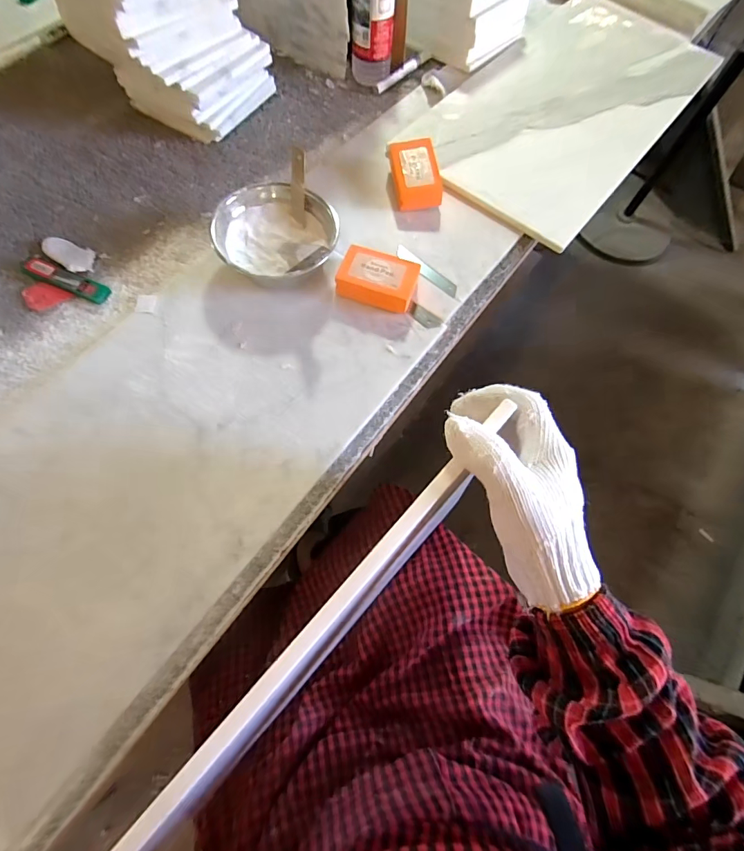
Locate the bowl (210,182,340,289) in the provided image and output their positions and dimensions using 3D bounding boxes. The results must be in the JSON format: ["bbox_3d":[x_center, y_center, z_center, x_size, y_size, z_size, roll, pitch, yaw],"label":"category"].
[{"bbox_3d":[-0.116,-0.230,0.515,0.139,0.063,0.133,1,67,-2],"label":"bowl"}]

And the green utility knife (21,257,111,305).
[{"bbox_3d":[-0.375,-0.178,0.511,0.113,0.012,0.024,22,68,6],"label":"green utility knife"}]

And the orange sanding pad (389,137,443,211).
[{"bbox_3d":[0.060,-0.351,0.588,0.061,0.040,0.099,-6,68,-5],"label":"orange sanding pad"}]

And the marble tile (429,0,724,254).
[{"bbox_3d":[0.323,-0.542,0.693,0.313,0.015,0.597,36,70,12],"label":"marble tile"}]

